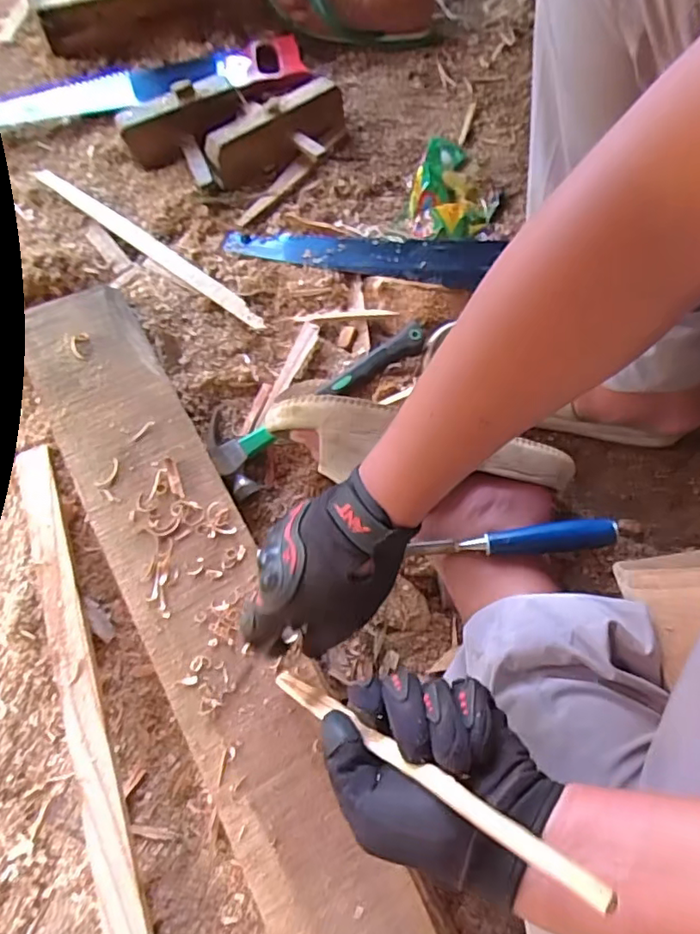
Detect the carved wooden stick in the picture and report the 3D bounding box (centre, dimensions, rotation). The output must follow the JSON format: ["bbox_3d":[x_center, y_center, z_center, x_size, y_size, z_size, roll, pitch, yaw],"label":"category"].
[{"bbox_3d":[0.022,0.172,0.343,0.007,0.292,0.014,35,71,-27],"label":"carved wooden stick"}]

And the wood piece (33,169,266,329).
[{"bbox_3d":[-0.243,-0.264,0.670,0.358,0.010,0.025,35,74,11],"label":"wood piece"}]

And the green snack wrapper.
[{"bbox_3d":[0.133,-0.348,0.701,0.107,0.021,0.131,8,71,3],"label":"green snack wrapper"}]

